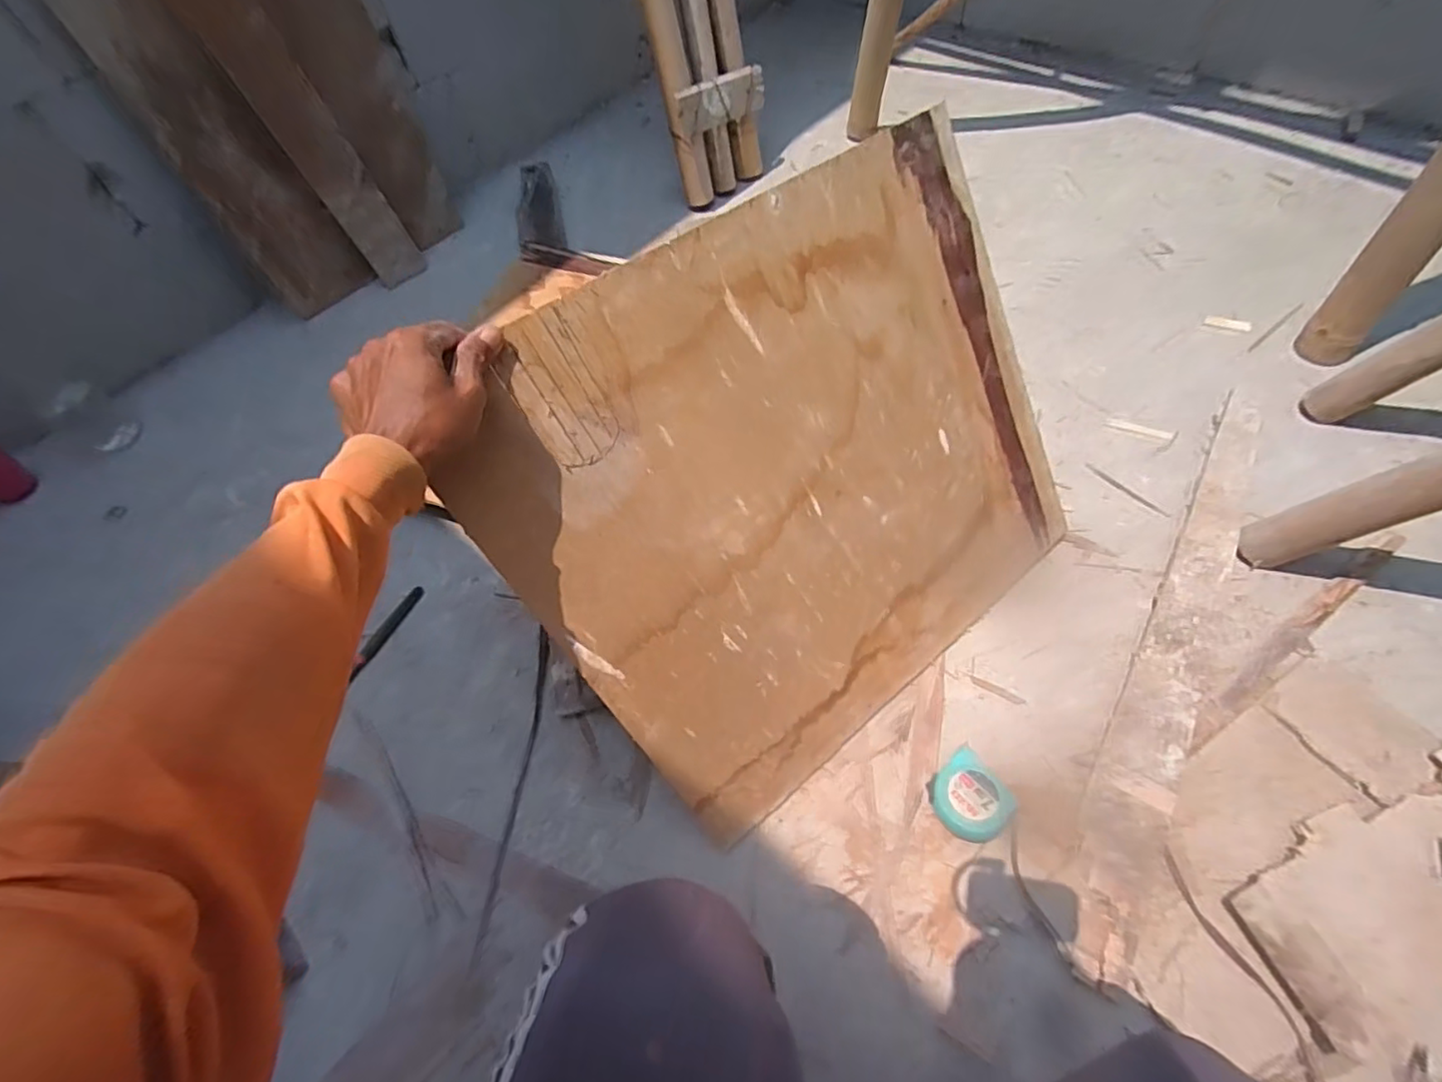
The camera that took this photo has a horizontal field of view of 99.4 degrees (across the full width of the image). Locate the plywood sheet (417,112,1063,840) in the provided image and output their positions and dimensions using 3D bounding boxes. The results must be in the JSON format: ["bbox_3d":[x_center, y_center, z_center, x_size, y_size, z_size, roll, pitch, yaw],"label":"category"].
[{"bbox_3d":[0.101,-0.048,0.613,0.571,0.541,0.011,-37,27,-16],"label":"plywood sheet"}]

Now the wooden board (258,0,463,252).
[{"bbox_3d":[-0.636,-0.791,1.093,0.016,0.501,0.160,24,62,25],"label":"wooden board"}]

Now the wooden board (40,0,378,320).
[{"bbox_3d":[-0.798,-0.610,0.987,0.158,0.491,0.029,-39,54,-12],"label":"wooden board"}]

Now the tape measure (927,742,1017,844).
[{"bbox_3d":[0.258,0.269,0.637,0.075,0.043,0.080,-33,61,-14],"label":"tape measure"}]

